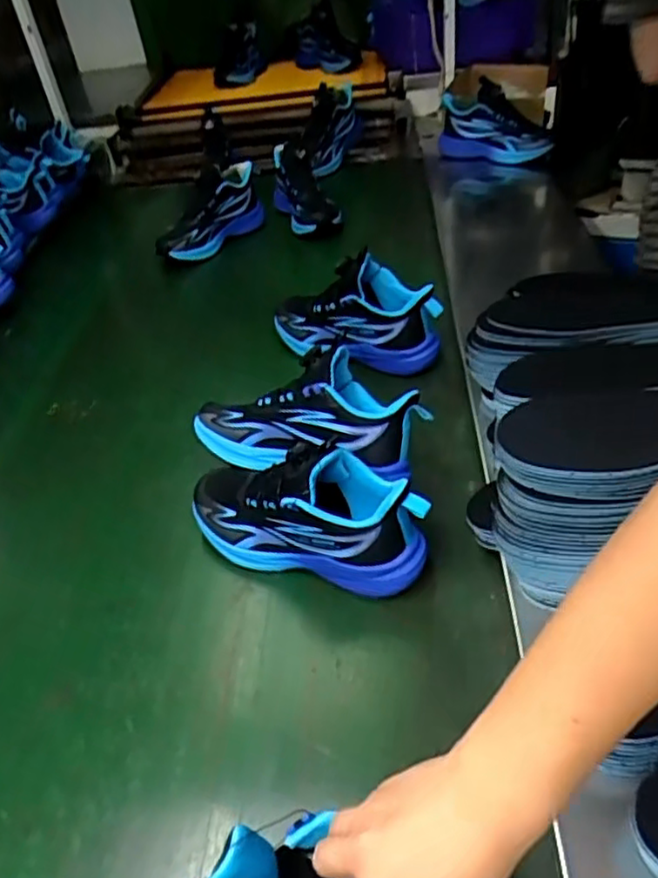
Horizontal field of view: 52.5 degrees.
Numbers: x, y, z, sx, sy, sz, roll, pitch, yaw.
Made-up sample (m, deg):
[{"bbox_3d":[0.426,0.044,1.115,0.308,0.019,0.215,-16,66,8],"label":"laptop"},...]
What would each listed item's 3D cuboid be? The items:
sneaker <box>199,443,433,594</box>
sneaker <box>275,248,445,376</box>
[{"bbox_3d":[-0.020,0.063,0.646,0.240,0.133,0.102,10,43,19],"label":"sneaker"},{"bbox_3d":[0.030,-0.164,0.874,0.235,0.130,0.087,11,41,16],"label":"sneaker"}]

